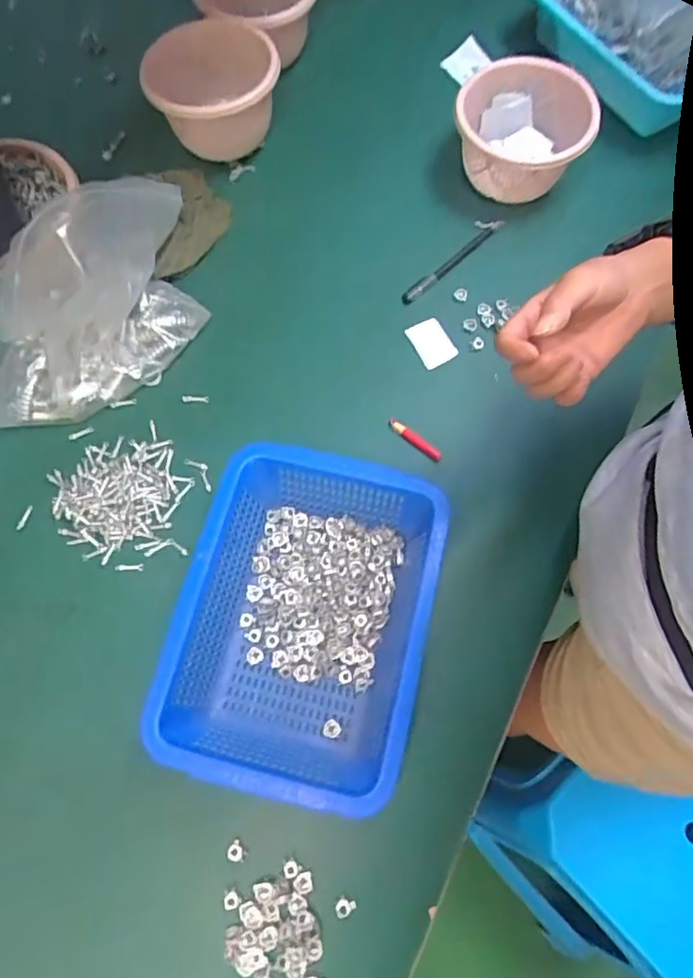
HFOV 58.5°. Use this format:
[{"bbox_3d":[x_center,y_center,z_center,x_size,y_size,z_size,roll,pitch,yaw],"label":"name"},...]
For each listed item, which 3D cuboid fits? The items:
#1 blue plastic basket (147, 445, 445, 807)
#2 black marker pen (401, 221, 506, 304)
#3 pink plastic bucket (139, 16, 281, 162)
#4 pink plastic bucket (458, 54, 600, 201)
[{"bbox_3d":[-0.036,0.111,0.526,0.193,0.092,0.266,15,72,4],"label":"blue plastic basket"},{"bbox_3d":[0.123,-0.262,0.711,0.164,0.008,0.016,-41,77,-14],"label":"black marker pen"},{"bbox_3d":[-0.156,-0.458,0.731,0.154,0.101,0.146,-7,72,-4],"label":"pink plastic bucket"},{"bbox_3d":[0.199,-0.408,0.711,0.147,0.088,0.154,1,70,-2],"label":"pink plastic bucket"}]

